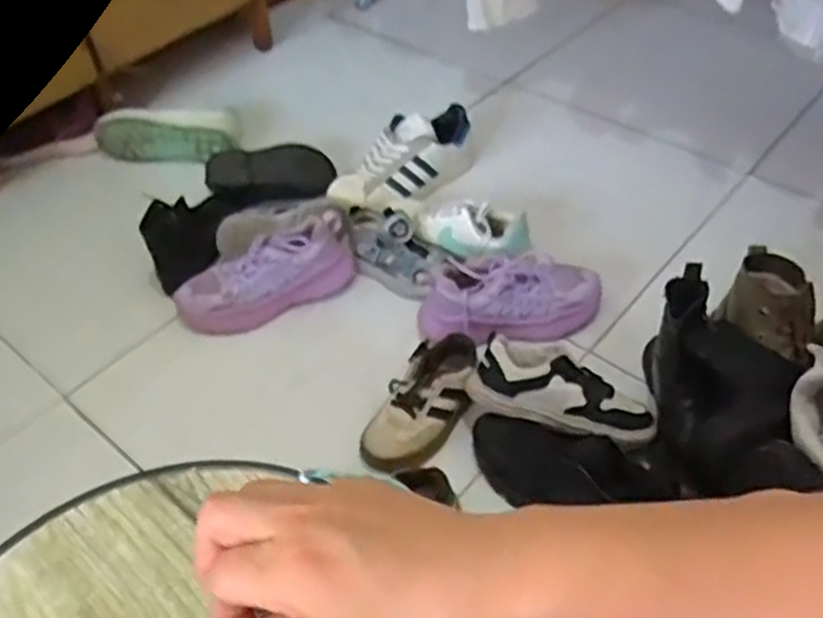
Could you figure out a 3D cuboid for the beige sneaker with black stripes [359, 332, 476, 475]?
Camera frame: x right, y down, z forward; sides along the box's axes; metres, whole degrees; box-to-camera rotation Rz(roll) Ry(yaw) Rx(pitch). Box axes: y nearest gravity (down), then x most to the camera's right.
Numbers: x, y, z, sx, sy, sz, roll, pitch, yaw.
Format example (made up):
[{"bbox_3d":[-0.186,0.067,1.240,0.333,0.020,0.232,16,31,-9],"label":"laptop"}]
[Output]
[{"bbox_3d":[0.014,0.118,0.934,0.087,0.067,0.192,25,67,25],"label":"beige sneaker with black stripes"}]

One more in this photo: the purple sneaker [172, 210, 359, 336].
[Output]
[{"bbox_3d":[-0.208,-0.059,1.070,0.260,0.110,0.113,-10,45,-7],"label":"purple sneaker"}]

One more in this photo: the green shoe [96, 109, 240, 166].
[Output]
[{"bbox_3d":[-0.437,-0.310,1.348,0.252,0.081,0.068,0,44,3],"label":"green shoe"}]

